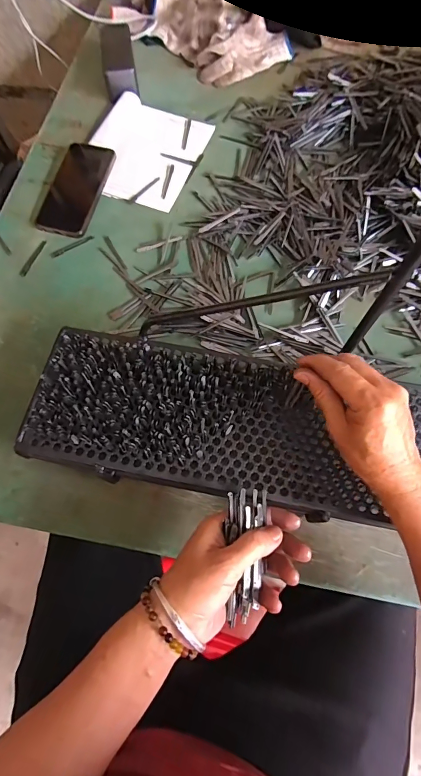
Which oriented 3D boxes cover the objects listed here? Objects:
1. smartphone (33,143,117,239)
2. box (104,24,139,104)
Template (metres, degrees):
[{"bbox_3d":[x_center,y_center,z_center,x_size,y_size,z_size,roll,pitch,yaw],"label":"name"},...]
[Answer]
[{"bbox_3d":[-0.205,-0.304,0.556,0.081,0.013,0.162,12,74,4],"label":"smartphone"},{"bbox_3d":[-0.155,-0.553,0.626,0.052,0.041,0.133,-7,70,-1],"label":"box"}]

